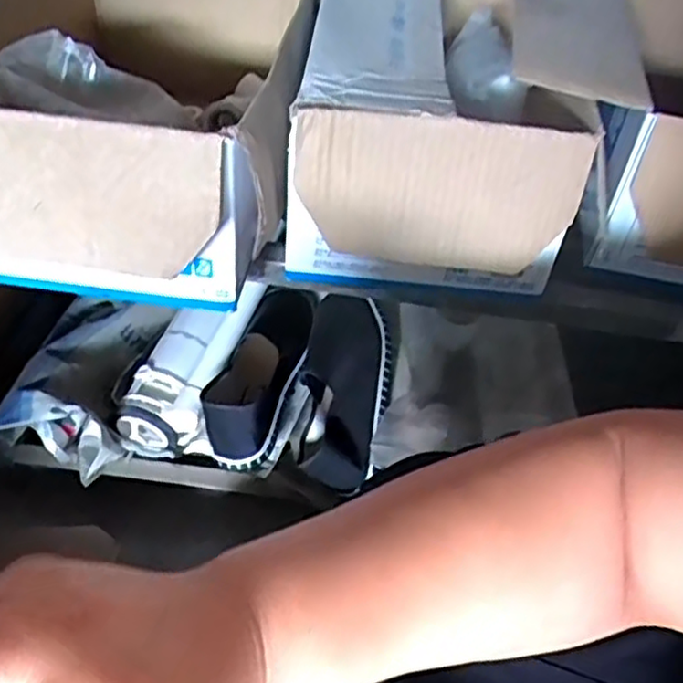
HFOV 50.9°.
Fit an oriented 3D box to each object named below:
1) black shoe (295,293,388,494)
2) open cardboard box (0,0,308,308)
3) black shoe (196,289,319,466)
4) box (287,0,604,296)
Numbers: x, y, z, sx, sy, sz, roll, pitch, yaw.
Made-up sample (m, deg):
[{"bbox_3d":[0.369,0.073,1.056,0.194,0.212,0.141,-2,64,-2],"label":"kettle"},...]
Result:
[{"bbox_3d":[0.004,0.046,0.842,0.098,0.075,0.249,6,66,1],"label":"black shoe"},{"bbox_3d":[-0.155,-0.187,0.578,0.242,0.142,0.340,5,44,0],"label":"open cardboard box"},{"bbox_3d":[-0.094,0.045,0.852,0.077,0.101,0.212,18,68,13],"label":"black shoe"},{"bbox_3d":[0.075,-0.185,0.601,0.201,0.150,0.312,6,44,1],"label":"box"}]

